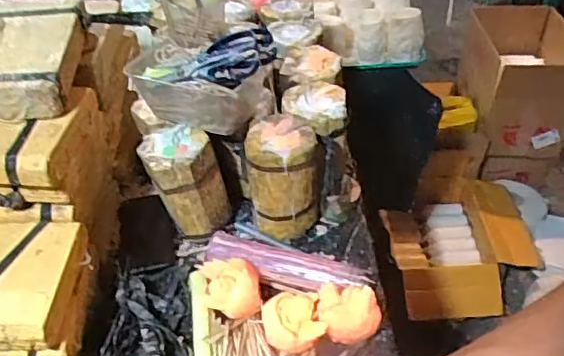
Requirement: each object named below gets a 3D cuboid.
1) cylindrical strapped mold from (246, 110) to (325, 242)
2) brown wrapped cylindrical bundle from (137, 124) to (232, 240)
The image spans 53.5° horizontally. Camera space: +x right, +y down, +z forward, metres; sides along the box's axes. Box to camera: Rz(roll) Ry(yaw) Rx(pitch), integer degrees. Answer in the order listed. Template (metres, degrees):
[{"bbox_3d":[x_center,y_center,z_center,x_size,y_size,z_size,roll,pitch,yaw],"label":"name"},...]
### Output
[{"bbox_3d":[0.006,0.004,0.768,0.099,0.159,0.087,-4,41,0],"label":"cylindrical strapped mold"},{"bbox_3d":[-0.131,0.007,0.768,0.096,0.143,0.087,-18,43,-16],"label":"brown wrapped cylindrical bundle"}]

